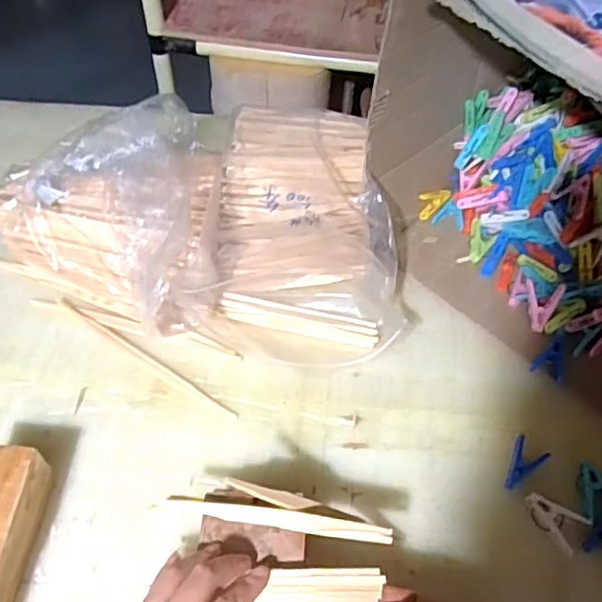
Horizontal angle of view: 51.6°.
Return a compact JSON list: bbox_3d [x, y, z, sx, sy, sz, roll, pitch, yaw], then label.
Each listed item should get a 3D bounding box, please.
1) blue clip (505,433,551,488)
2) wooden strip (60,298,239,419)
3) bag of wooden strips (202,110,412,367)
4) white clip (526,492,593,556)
[{"bbox_3d":[0.203,0.152,0.575,0.030,0.004,0.053,36,60,22],"label":"blue clip"},{"bbox_3d":[-0.164,0.056,0.643,0.238,0.011,0.011,30,58,19],"label":"wooden strip"},{"bbox_3d":[0.007,-0.090,0.696,0.204,0.099,0.298,1,53,-1],"label":"bag of wooden strips"},{"bbox_3d":[0.220,0.190,0.544,0.053,0.005,0.036,34,59,22],"label":"white clip"}]

